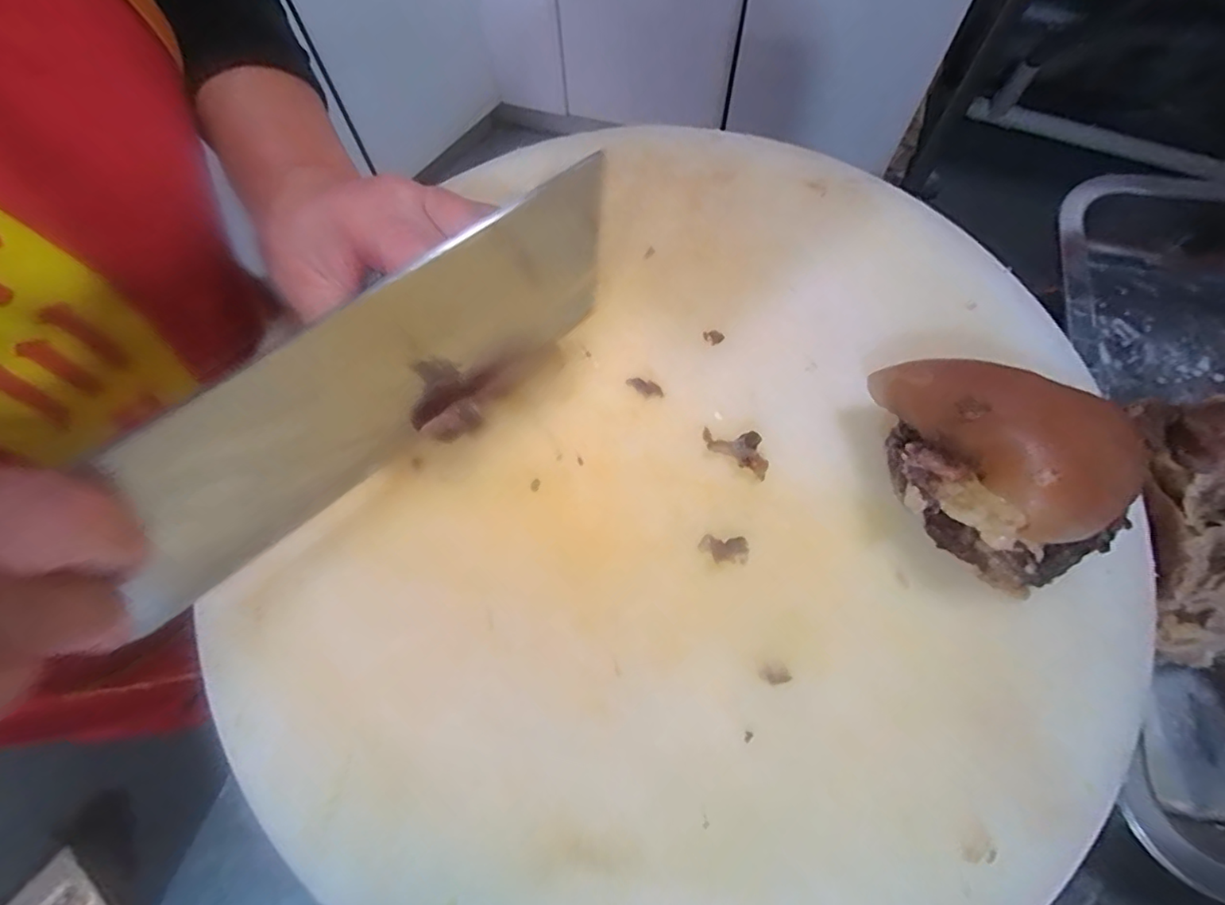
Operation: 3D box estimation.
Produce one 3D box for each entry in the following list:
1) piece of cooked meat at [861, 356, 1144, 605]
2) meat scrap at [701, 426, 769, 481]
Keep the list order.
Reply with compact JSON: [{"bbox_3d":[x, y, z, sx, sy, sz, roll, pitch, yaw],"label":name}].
[{"bbox_3d":[0.135,0.005,0.199,0.093,0.051,0.053,39,73,16],"label":"piece of cooked meat"},{"bbox_3d":[0.051,-0.003,0.227,0.030,0.013,0.011,31,71,13],"label":"meat scrap"}]

